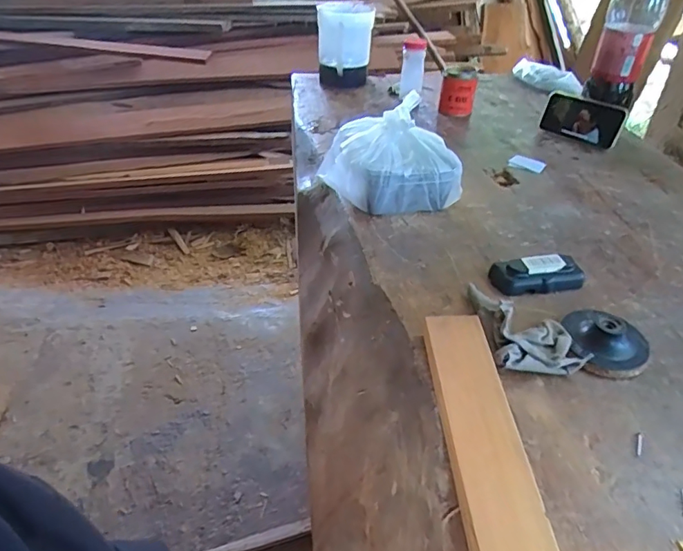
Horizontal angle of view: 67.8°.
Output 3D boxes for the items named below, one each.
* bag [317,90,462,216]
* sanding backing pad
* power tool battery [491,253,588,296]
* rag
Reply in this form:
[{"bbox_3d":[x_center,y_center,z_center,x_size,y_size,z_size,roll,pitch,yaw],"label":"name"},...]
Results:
[{"bbox_3d":[0.067,-0.163,0.721,0.178,0.145,0.118,-13,40,-15],"label":"bag"},{"bbox_3d":[0.268,0.068,0.519,0.083,0.029,0.078,25,45,28],"label":"sanding backing pad"},{"bbox_3d":[0.237,-0.001,0.610,0.107,0.031,0.042,-5,39,-5],"label":"power tool battery"},{"bbox_3d":[0.193,0.048,0.541,0.091,0.034,0.128,0,38,1],"label":"rag"}]

